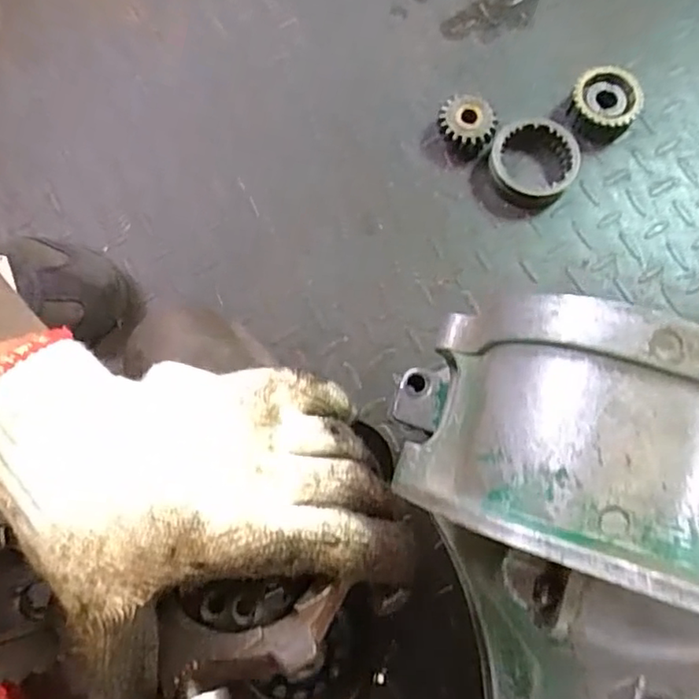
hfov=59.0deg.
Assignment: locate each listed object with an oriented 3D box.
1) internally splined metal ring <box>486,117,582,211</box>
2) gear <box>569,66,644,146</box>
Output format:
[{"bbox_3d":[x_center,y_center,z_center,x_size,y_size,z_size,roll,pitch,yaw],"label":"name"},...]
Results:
[{"bbox_3d":[0.147,-0.150,0.499,0.067,0.025,0.066,0,73,0],"label":"internally splined metal ring"},{"bbox_3d":[0.212,-0.204,0.513,0.052,0.028,0.053,0,73,0],"label":"gear"}]

